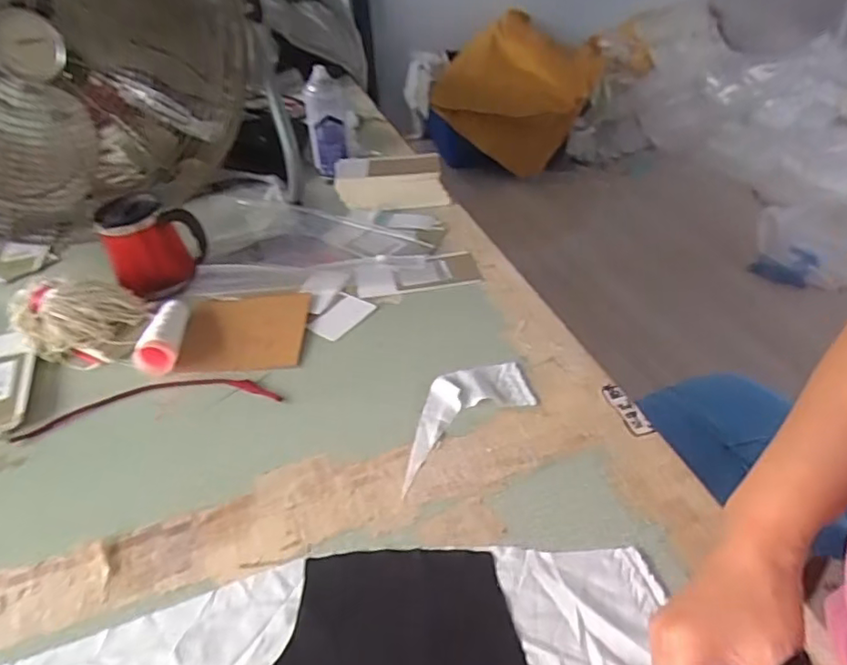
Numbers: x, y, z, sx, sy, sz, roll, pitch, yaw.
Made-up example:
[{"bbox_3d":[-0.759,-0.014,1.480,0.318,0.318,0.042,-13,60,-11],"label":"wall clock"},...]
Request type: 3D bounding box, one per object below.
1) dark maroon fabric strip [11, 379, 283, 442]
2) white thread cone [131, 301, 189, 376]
[{"bbox_3d":[-0.294,0.076,0.646,0.272,0.005,0.051,-8,43,-7],"label":"dark maroon fabric strip"},{"bbox_3d":[-0.315,-0.002,0.715,0.048,0.038,0.110,-6,40,-6],"label":"white thread cone"}]

